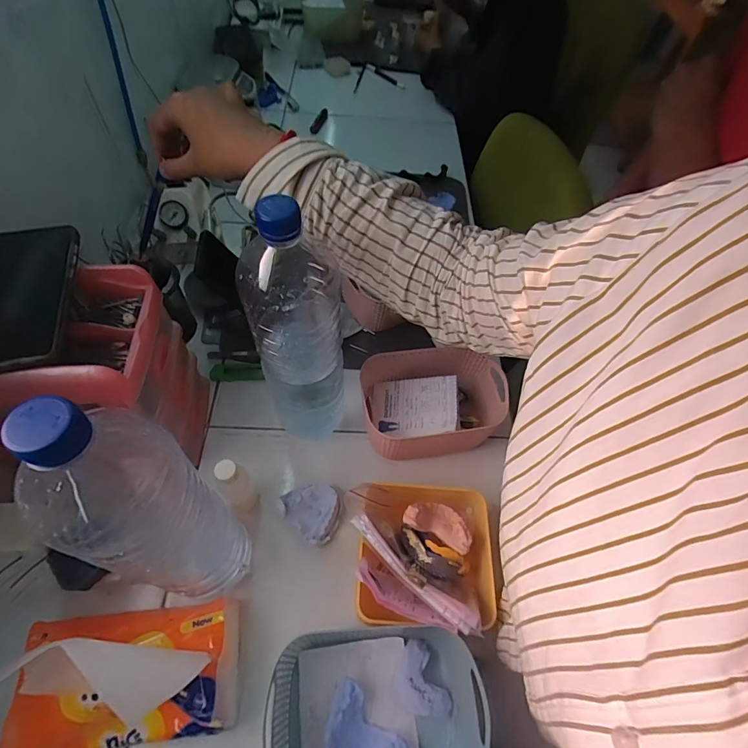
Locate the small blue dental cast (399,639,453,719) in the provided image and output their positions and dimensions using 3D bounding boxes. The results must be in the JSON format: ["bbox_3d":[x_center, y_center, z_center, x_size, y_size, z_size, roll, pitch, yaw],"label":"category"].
[{"bbox_3d":[0.044,0.289,0.396,0.042,0.026,0.065,-20,62,-17],"label":"small blue dental cast"}]

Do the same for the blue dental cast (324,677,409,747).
[{"bbox_3d":[-0.014,0.318,0.371,0.075,0.022,0.053,41,63,18],"label":"blue dental cast"}]

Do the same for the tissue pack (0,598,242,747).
[{"bbox_3d":[-0.208,0.248,0.346,0.170,0.124,0.101,-3,58,-7],"label":"tissue pack"}]

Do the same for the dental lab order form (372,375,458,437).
[{"bbox_3d":[0.047,0.042,0.530,0.111,0.008,0.081,-6,55,21],"label":"dental lab order form"}]

